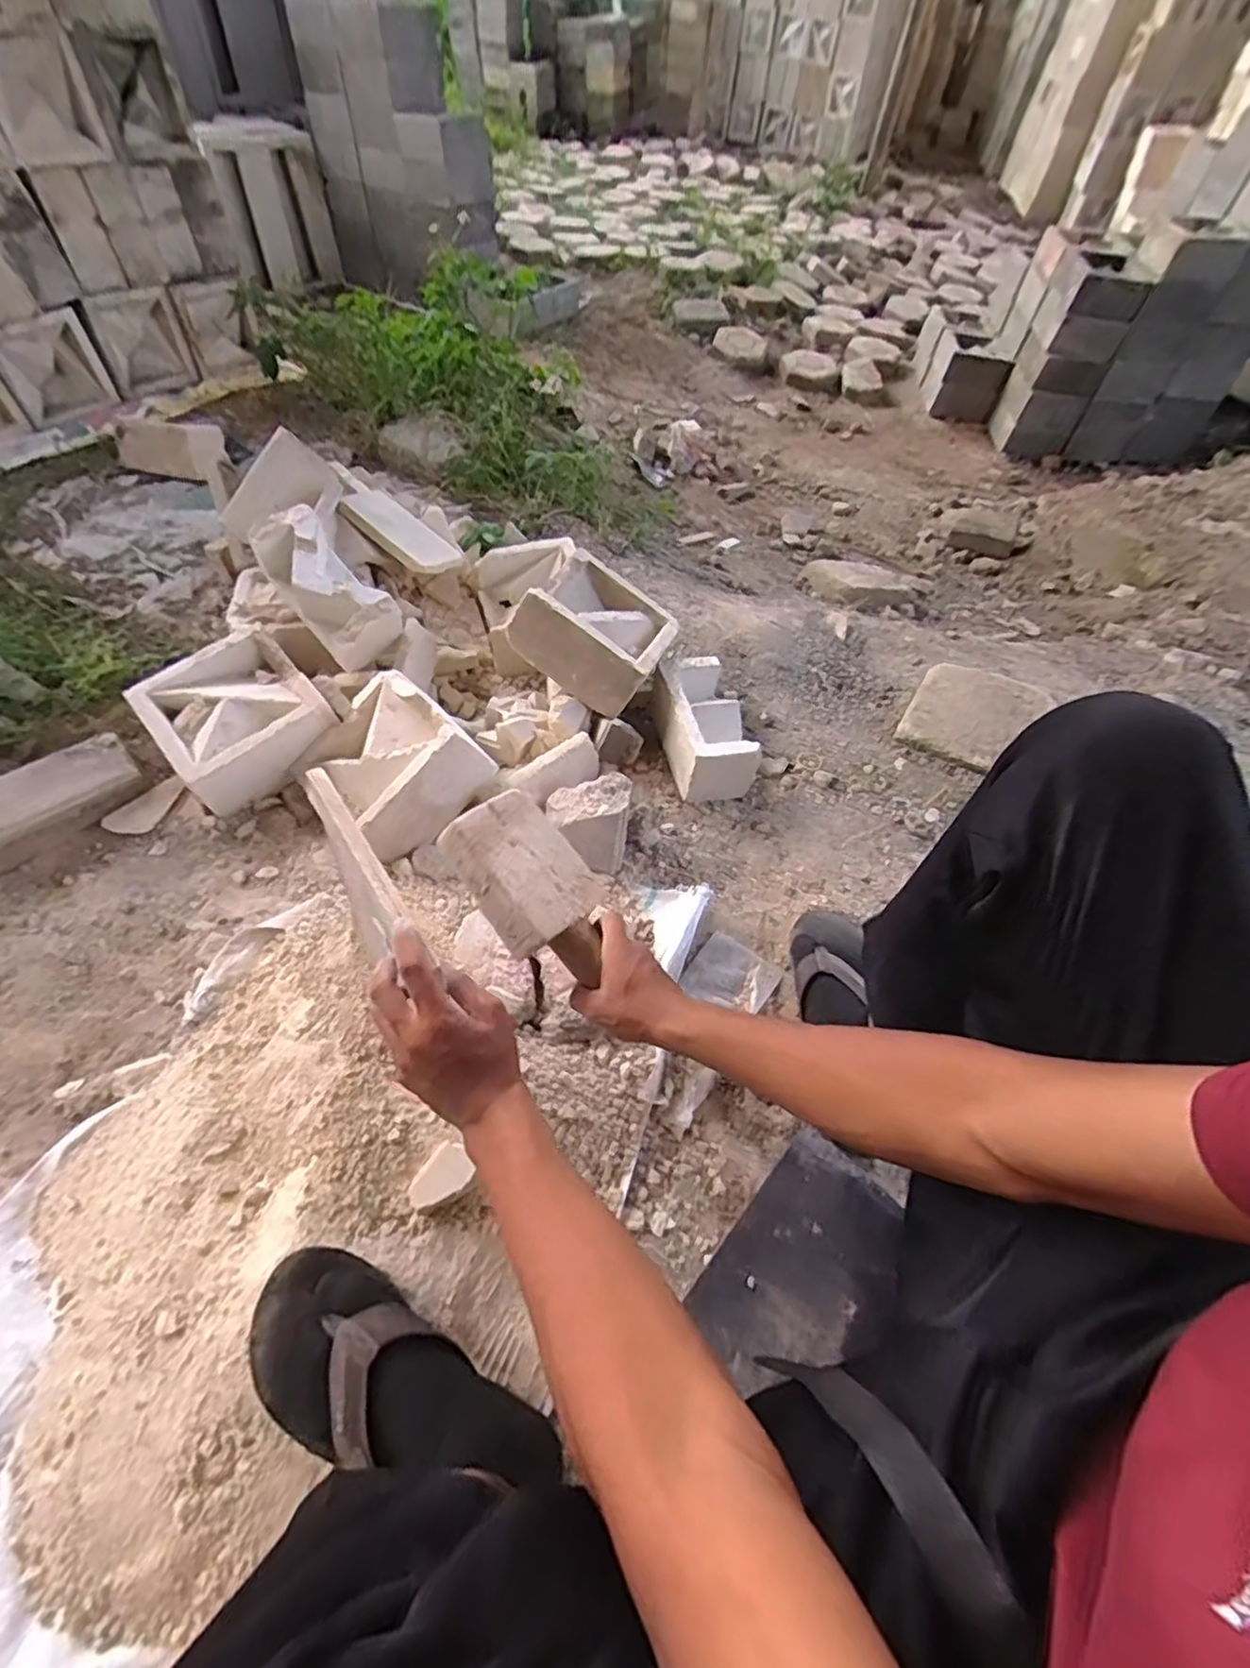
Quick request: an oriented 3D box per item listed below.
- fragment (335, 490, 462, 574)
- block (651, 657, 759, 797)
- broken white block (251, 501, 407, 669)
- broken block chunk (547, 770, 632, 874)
[{"bbox_3d":[-0.373,-0.507,1.135,0.193,0.019,0.099,38,53,-1],"label":"fragment"},{"bbox_3d":[0.116,-0.162,0.998,0.105,0.106,0.215,-12,68,-13],"label":"block"},{"bbox_3d":[-0.412,-0.352,0.954,0.189,0.130,0.101,36,59,19],"label":"broken white block"},{"bbox_3d":[-0.042,-0.019,0.896,0.113,0.097,0.102,30,58,16],"label":"broken block chunk"}]

